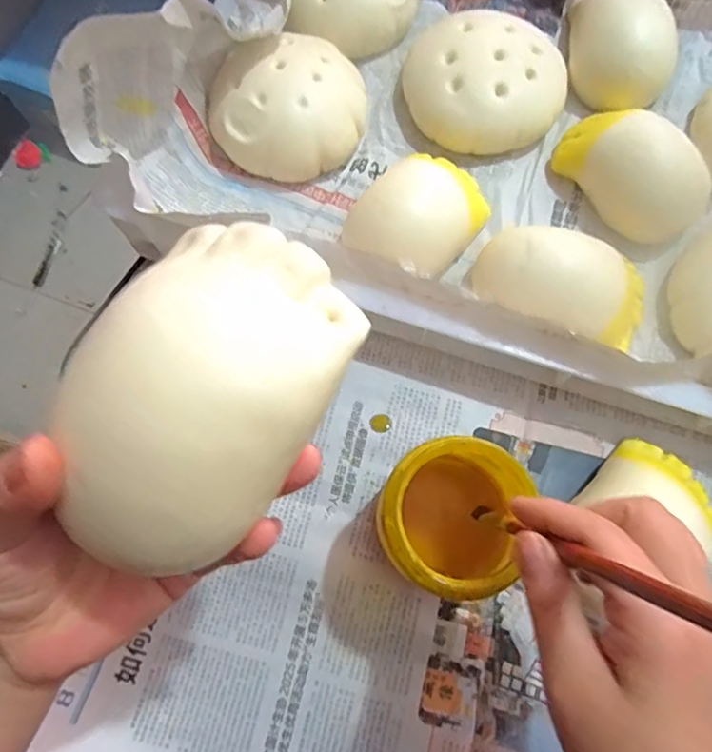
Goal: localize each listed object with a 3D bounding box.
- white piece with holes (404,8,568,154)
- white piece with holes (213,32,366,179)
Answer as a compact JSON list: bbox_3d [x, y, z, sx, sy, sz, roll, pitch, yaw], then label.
[{"bbox_3d":[0.104,-0.237,0.436,0.122,0.031,0.114,0,74,0],"label":"white piece with holes"},{"bbox_3d":[-0.051,-0.207,0.425,0.116,0.052,0.105,-18,75,-5],"label":"white piece with holes"}]

